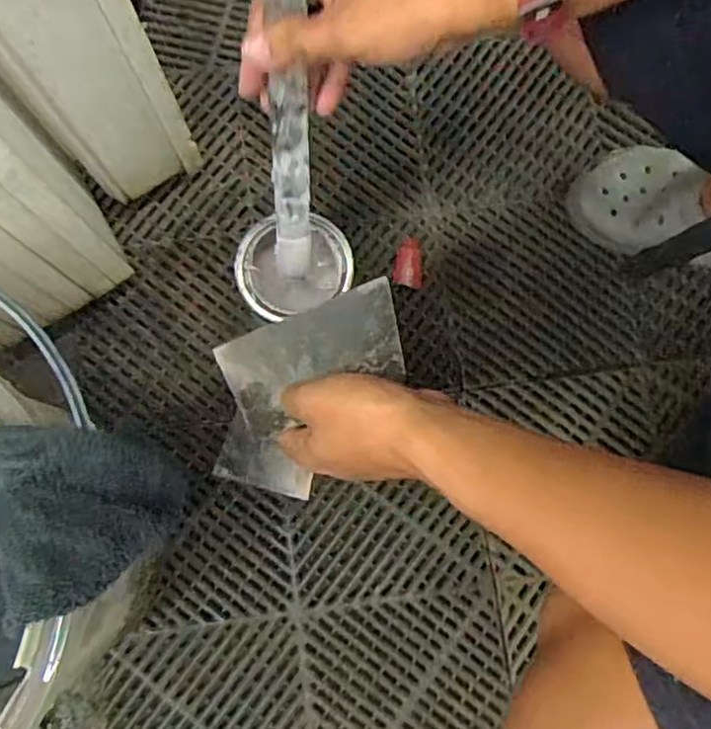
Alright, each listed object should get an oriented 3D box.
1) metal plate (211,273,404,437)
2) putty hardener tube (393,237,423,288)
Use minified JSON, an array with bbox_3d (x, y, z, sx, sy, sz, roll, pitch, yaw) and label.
[{"bbox_3d":[-0.029,-0.005,0.479,0.137,0.007,0.090,-23,57,1],"label":"metal plate"},{"bbox_3d":[0.057,-0.111,0.706,0.031,0.021,0.059,2,80,0],"label":"putty hardener tube"}]

